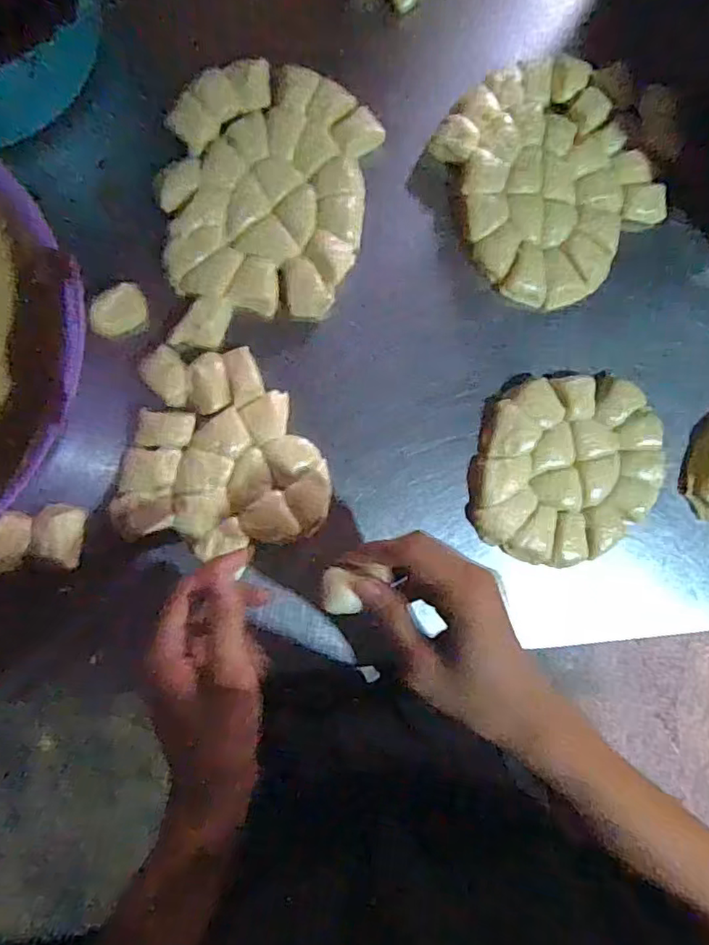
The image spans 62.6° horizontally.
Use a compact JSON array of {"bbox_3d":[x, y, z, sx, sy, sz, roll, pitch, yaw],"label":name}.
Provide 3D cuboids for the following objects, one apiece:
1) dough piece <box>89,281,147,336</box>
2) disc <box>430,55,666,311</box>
[{"bbox_3d":[-0.177,-0.121,0.441,0.025,0.028,0.045,42,81,-4],"label":"dough piece"},{"bbox_3d":[0.174,-0.253,0.504,0.183,0.019,0.195,1,86,-9],"label":"disc"}]

